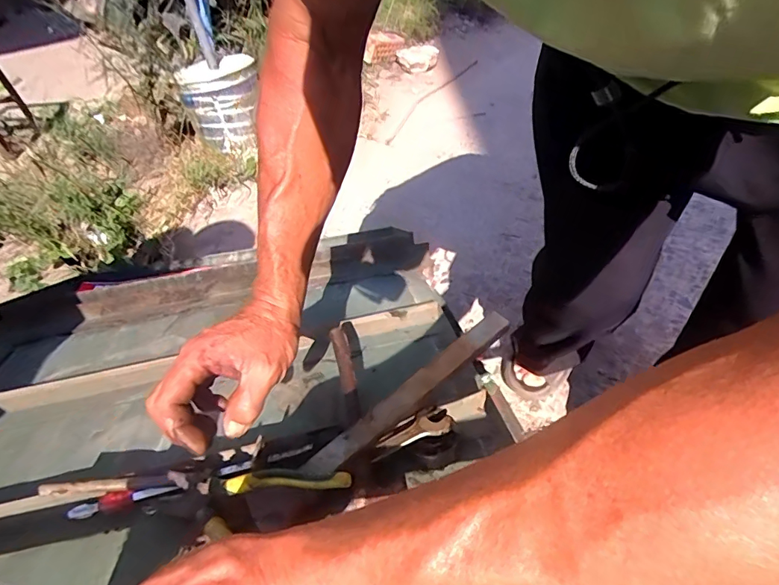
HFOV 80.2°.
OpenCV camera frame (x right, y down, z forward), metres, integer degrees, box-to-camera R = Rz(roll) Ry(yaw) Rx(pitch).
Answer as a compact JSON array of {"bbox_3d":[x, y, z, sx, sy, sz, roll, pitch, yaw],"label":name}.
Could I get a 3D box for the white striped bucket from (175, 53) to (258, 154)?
[{"bbox_3d":[-0.594,-0.687,1.668,0.269,0.218,0.271,-17,44,-10],"label":"white striped bucket"}]

